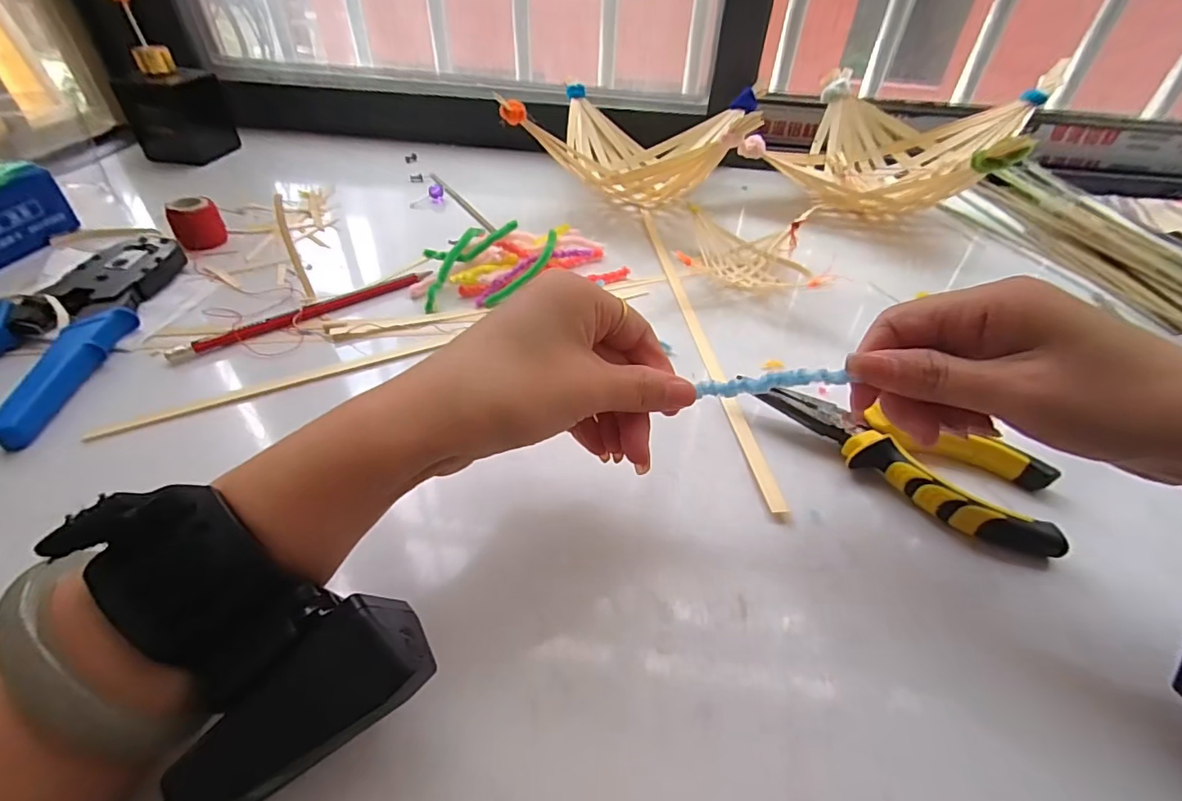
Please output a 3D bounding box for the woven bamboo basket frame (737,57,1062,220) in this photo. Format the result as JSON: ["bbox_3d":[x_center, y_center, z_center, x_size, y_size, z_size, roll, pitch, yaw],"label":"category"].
[{"bbox_3d":[0.283,-0.237,0.501,0.205,0.100,0.185,31,50,27],"label":"woven bamboo basket frame"}]

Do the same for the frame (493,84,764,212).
[{"bbox_3d":[0.045,-0.246,0.500,0.201,0.099,0.188,11,44,9],"label":"frame"}]

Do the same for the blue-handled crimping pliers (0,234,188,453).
[{"bbox_3d":[-0.334,-0.050,0.333,0.098,0.020,0.193,4,43,1],"label":"blue-handled crimping pliers"}]

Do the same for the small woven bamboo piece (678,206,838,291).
[{"bbox_3d":[0.130,-0.124,0.427,0.109,0.034,0.078,5,43,2],"label":"small woven bamboo piece"}]

